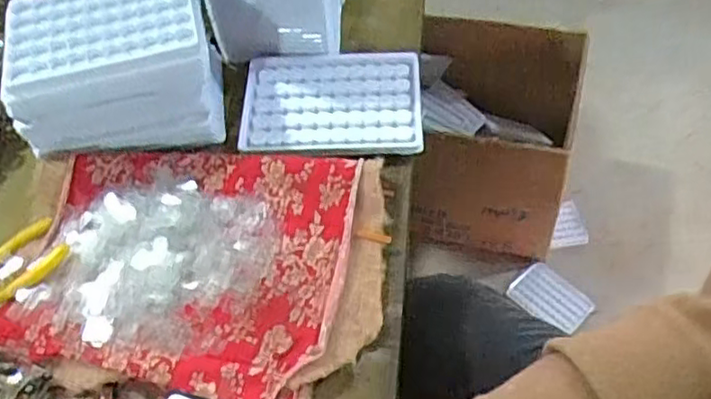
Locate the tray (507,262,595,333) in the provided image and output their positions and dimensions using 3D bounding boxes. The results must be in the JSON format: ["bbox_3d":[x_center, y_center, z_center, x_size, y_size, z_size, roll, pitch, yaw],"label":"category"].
[{"bbox_3d":[0.352,0.175,1.188,0.090,0.020,0.131,-40,61,-23],"label":"tray"}]

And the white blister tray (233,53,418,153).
[{"bbox_3d":[-0.017,-0.075,0.496,0.130,0.013,0.096,0,57,0],"label":"white blister tray"}]

